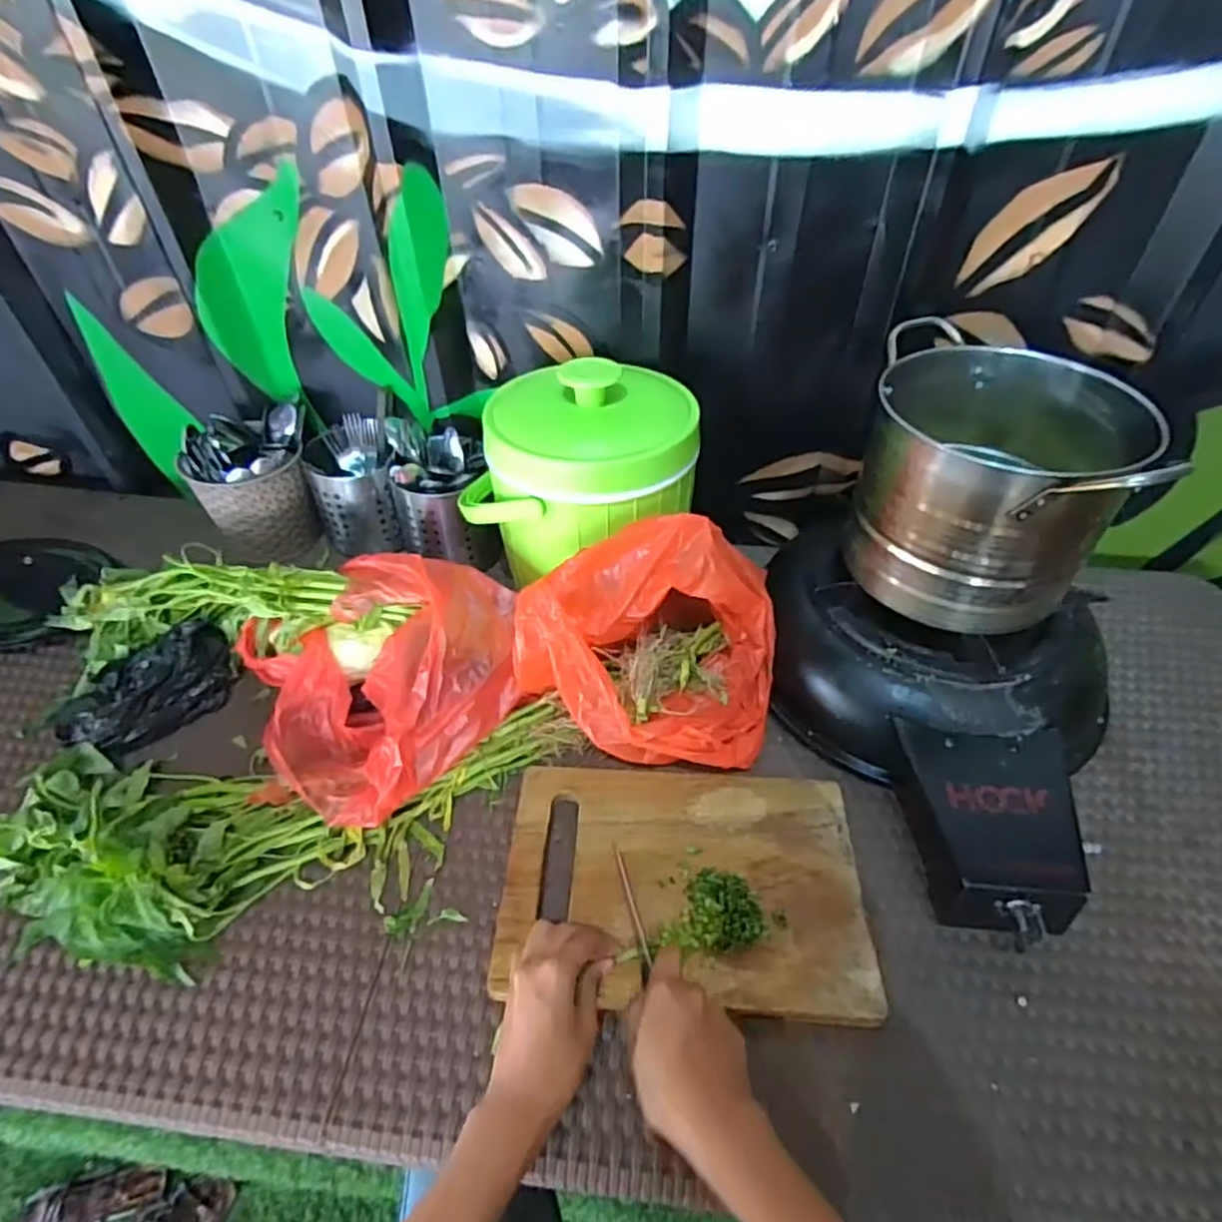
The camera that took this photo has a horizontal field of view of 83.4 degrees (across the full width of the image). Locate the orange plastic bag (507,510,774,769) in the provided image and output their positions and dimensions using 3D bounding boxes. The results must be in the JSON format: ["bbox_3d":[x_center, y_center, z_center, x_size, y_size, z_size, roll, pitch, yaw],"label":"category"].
[{"bbox_3d":[0.044,0.022,0.653,0.223,0.167,0.197,12,47,11],"label":"orange plastic bag"}]

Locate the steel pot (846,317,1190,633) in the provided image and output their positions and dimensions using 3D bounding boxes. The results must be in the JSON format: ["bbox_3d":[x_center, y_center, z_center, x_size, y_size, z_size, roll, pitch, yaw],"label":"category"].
[{"bbox_3d":[0.323,-0.108,0.612,0.216,0.183,0.171,22,50,20],"label":"steel pot"}]

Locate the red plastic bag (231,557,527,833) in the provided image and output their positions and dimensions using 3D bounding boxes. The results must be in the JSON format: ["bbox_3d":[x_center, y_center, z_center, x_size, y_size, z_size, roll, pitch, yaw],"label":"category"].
[{"bbox_3d":[-0.232,0.050,0.676,0.267,0.123,0.255,34,55,28],"label":"red plastic bag"}]

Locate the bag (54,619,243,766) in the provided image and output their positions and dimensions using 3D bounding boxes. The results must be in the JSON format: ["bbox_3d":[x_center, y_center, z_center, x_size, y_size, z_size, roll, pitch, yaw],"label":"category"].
[{"bbox_3d":[-0.476,0.078,0.707,0.111,0.047,0.164,33,54,27],"label":"bag"}]

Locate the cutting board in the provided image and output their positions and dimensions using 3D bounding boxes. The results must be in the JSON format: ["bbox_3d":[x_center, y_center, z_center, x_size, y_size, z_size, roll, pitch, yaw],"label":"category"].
[{"bbox_3d":[0.061,0.224,0.579,0.295,0.016,0.200,2,46,2],"label":"cutting board"}]

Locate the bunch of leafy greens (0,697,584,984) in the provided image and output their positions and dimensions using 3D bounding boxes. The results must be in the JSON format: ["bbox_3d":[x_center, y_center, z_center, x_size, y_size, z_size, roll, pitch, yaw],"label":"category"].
[{"bbox_3d":[-0.271,0.179,0.590,0.483,0.071,0.191,-6,46,-5],"label":"bunch of leafy greens"}]

